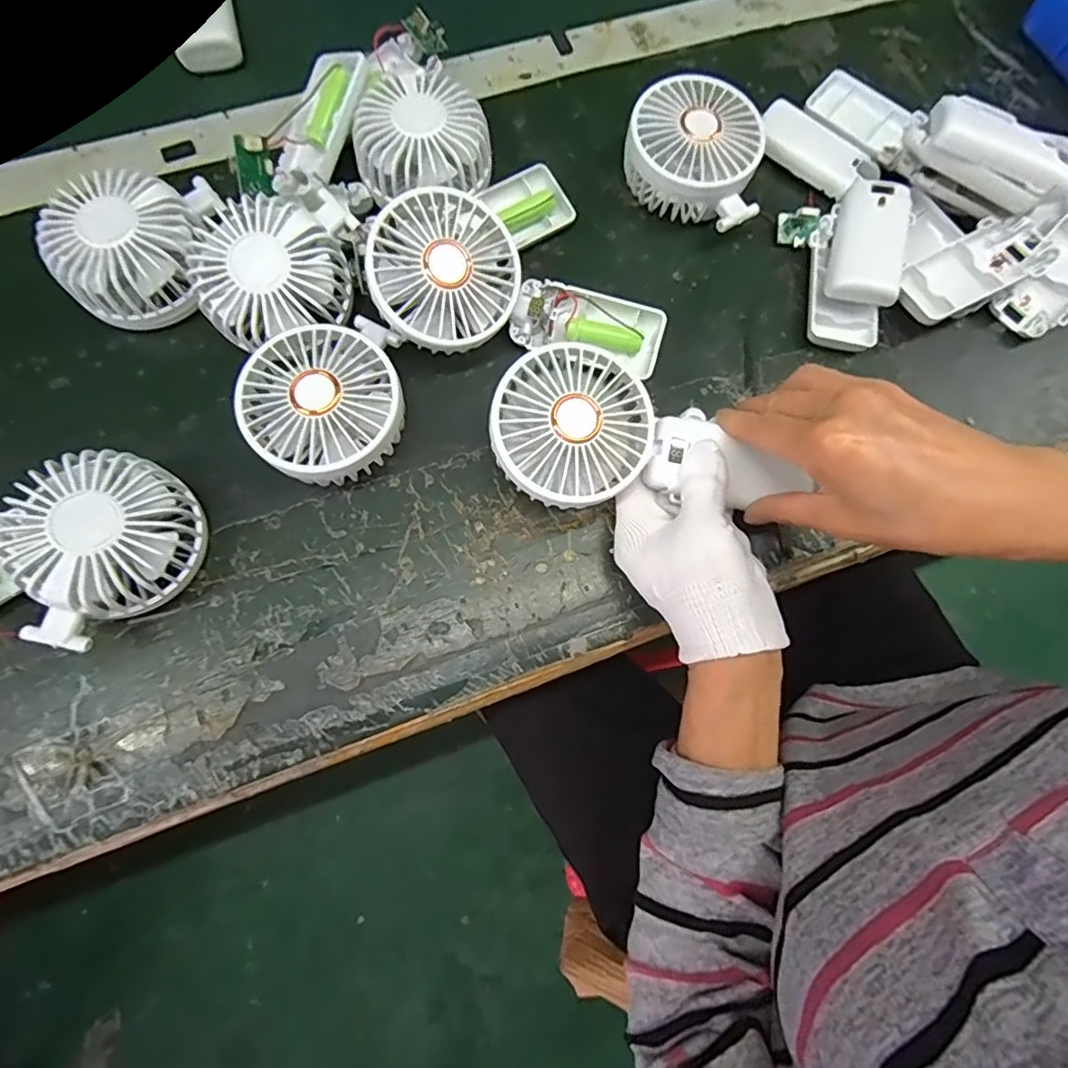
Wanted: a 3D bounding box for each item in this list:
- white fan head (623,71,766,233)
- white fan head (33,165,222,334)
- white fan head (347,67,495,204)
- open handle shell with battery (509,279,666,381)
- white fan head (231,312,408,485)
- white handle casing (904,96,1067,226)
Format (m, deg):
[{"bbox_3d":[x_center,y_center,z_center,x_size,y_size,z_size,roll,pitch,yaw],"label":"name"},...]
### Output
[{"bbox_3d":[0.105,-0.252,0.382,0.088,0.043,0.096,8,77,0],"label":"white fan head"},{"bbox_3d":[-0.238,-0.171,0.342,0.084,0.045,0.084,1,74,-2],"label":"white fan head"},{"bbox_3d":[-0.071,-0.250,0.370,0.087,0.043,0.080,-1,77,-3],"label":"white fan head"},{"bbox_3d":[0.034,-0.131,0.366,0.094,0.019,0.046,14,92,-4],"label":"open handle shell with battery"},{"bbox_3d":[-0.113,-0.075,0.334,0.083,0.050,0.099,44,79,7],"label":"white fan head"},{"bbox_3d":[0.293,-0.240,0.361,0.106,0.032,0.036,27,77,4],"label":"white handle casing"}]

